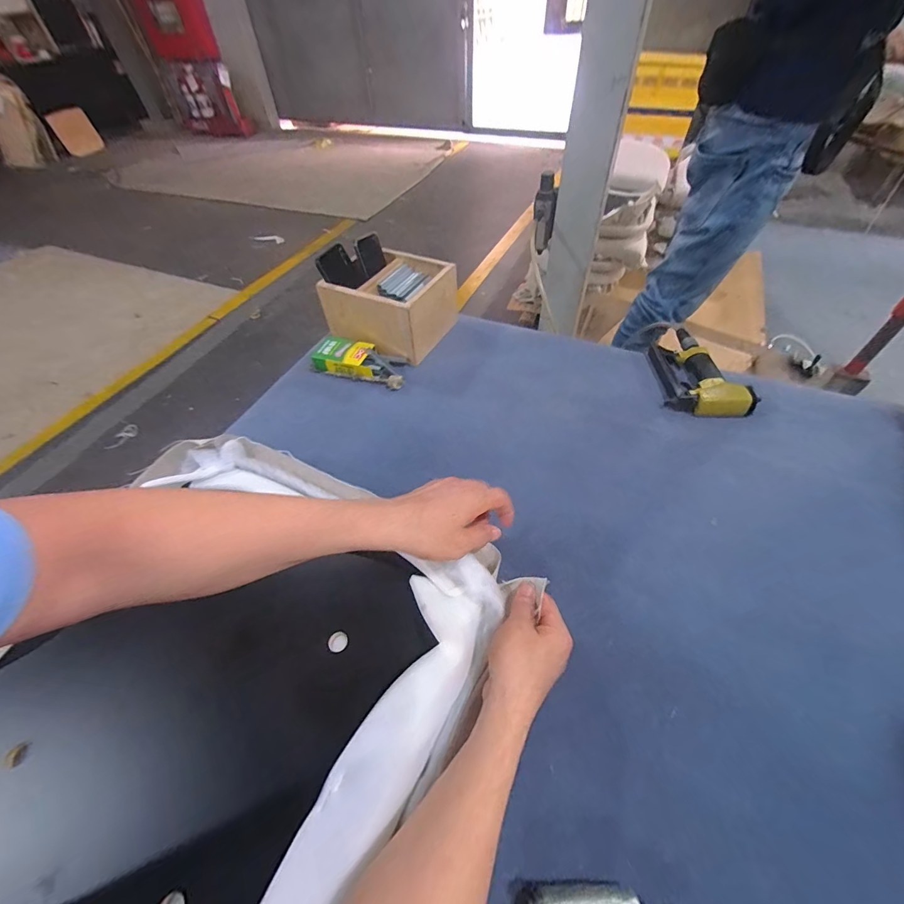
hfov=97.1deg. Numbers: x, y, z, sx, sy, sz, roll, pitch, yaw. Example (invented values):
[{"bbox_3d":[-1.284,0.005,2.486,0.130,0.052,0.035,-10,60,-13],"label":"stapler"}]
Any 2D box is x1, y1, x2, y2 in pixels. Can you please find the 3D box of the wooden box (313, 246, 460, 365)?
[{"bbox_3d":[-0.123,-0.315,0.850,0.206,0.132,0.211,22,56,20],"label":"wooden box"}]

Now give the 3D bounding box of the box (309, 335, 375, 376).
[{"bbox_3d":[-0.216,-0.194,0.820,0.132,0.038,0.085,12,53,13],"label":"box"}]

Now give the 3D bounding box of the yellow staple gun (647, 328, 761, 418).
[{"bbox_3d":[0.461,-0.159,0.755,0.133,0.041,0.222,-1,51,3],"label":"yellow staple gun"}]

